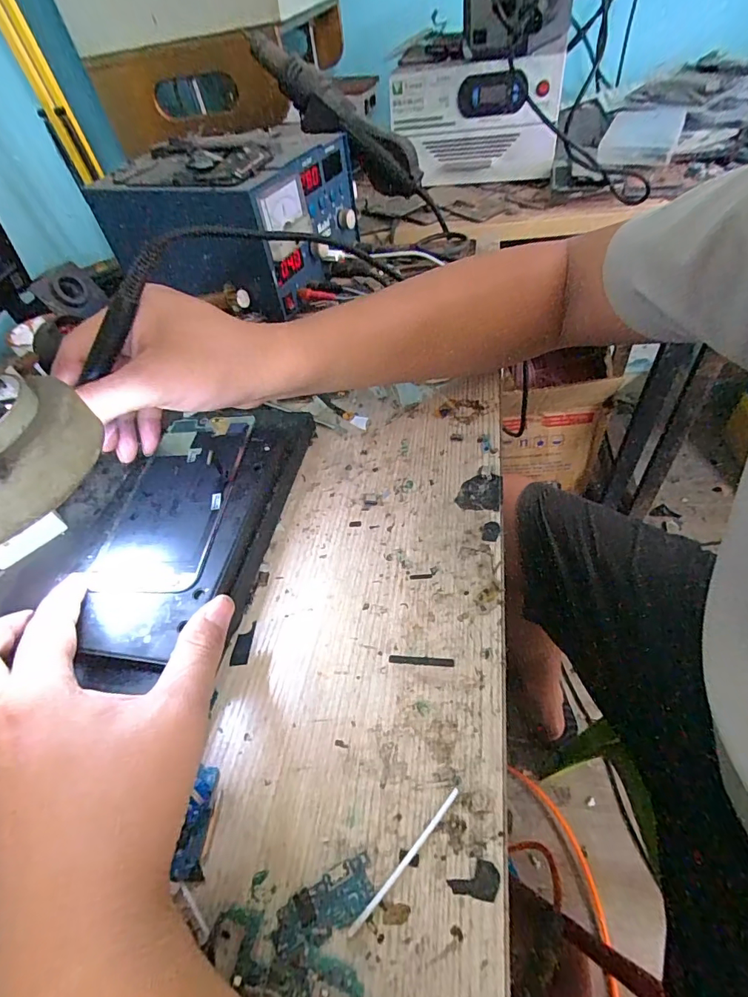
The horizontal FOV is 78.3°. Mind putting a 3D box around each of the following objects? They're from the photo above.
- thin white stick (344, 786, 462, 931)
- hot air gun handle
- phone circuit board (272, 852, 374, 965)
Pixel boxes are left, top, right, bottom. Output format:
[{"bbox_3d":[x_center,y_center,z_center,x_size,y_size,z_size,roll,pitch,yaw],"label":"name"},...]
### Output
[{"bbox_3d":[0.015,0.159,0.204,0.070,0.004,0.004,-41,55,-22],"label":"thin white stick"},{"bbox_3d":[-0.047,-0.429,0.518,0.234,0.057,0.052,37,57,-6],"label":"hot air gun handle"},{"bbox_3d":[-0.021,0.174,0.196,0.046,0.004,0.020,-29,52,-14],"label":"phone circuit board"}]

